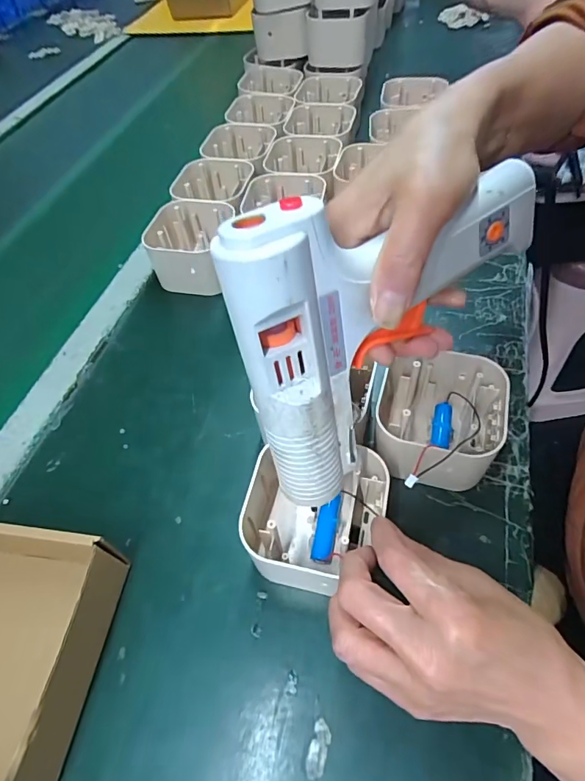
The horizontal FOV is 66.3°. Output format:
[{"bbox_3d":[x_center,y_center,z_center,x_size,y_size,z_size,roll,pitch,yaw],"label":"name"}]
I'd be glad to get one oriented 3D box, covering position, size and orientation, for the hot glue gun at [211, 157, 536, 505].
[{"bbox_3d":[0.049,-0.035,0.243,0.164,0.167,0.043,-28,41,-14],"label":"hot glue gun"}]

